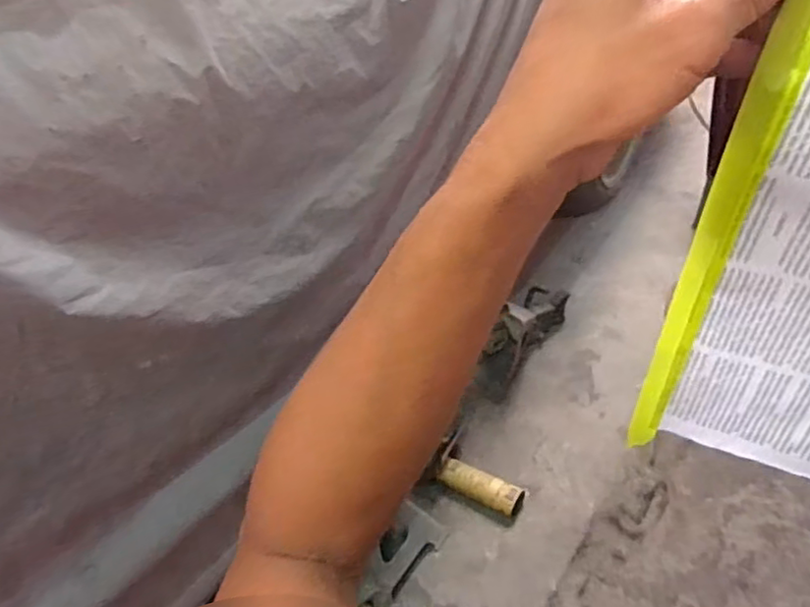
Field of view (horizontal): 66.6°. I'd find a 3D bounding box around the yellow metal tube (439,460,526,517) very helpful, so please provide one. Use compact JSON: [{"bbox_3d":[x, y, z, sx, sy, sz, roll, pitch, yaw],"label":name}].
[{"bbox_3d":[0.133,0.324,1.091,0.149,0.040,0.046,21,45,29],"label":"yellow metal tube"}]

